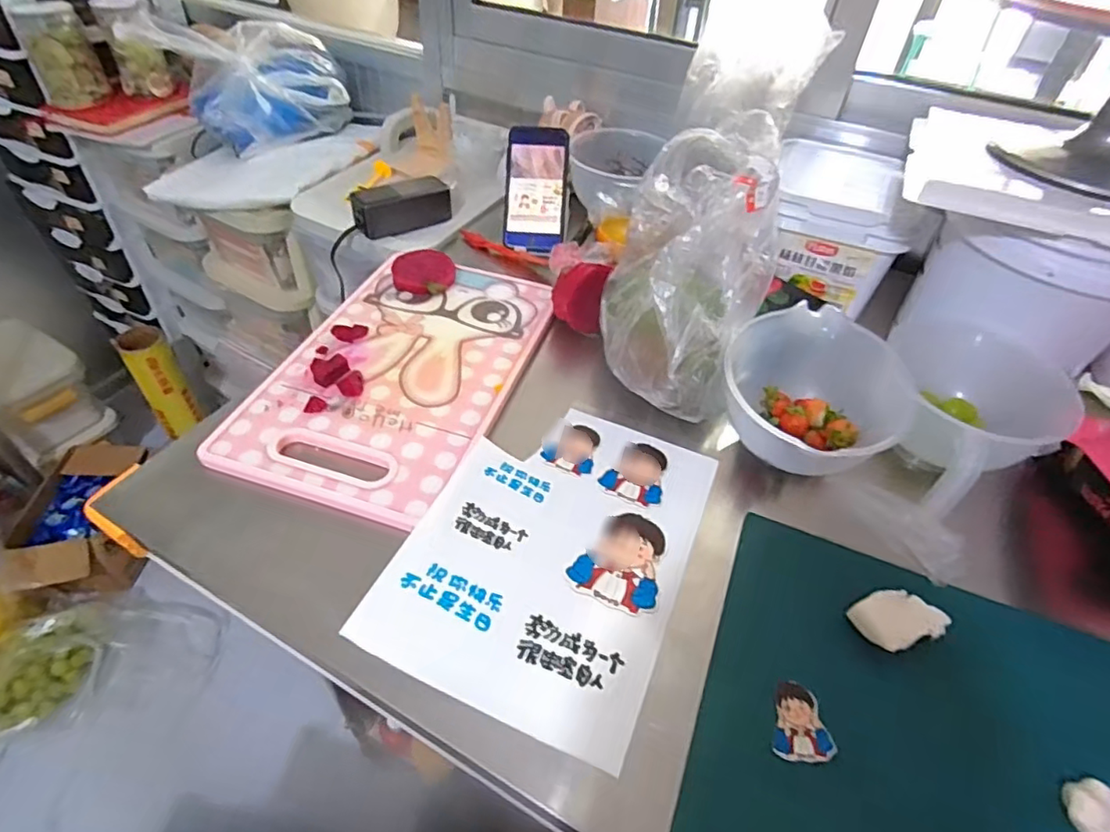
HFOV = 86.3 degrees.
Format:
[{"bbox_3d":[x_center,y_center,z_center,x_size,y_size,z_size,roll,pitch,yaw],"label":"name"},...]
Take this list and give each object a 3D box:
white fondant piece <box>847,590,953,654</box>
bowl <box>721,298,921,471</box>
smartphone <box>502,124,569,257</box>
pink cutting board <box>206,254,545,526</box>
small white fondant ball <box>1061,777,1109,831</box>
[{"bbox_3d":[0.257,0.148,0.438,0.065,0.011,0.041,-10,48,-14],"label":"white fondant piece"},{"bbox_3d":[0.228,-0.018,0.533,0.142,0.079,0.145,2,46,-2],"label":"bowl"},{"bbox_3d":[-0.024,-0.293,0.768,0.077,0.019,0.159,4,93,1],"label":"smartphone"},{"bbox_3d":[-0.151,-0.053,0.603,0.223,0.010,0.351,15,47,10],"label":"pink cutting board"},{"bbox_3d":[0.331,0.241,0.363,0.033,0.021,0.030,2,46,-2],"label":"small white fondant ball"}]

